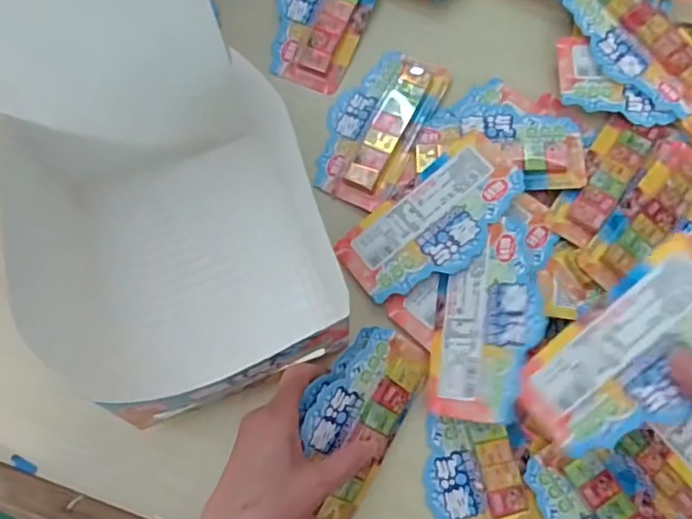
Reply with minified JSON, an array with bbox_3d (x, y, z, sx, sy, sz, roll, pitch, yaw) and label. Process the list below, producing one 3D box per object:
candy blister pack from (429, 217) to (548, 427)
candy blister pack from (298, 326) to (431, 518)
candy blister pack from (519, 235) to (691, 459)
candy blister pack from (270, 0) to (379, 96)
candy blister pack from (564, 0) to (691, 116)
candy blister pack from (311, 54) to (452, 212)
[{"bbox_3d":[0.102,0.043,0.393,0.071,0.005,0.142,8,79,34],"label":"candy blister pack"},{"bbox_3d":[0.004,0.117,0.379,0.078,0.013,0.146,32,78,-26],"label":"candy blister pack"},{"bbox_3d":[0.181,0.054,0.337,0.155,0.007,0.071,-47,62,12],"label":"candy blister pack"},{"bbox_3d":[-0.016,-0.225,0.489,0.077,0.019,0.150,23,77,4],"label":"candy blister pack"},{"bbox_3d":[0.250,-0.187,0.464,0.082,0.023,0.144,-41,80,-10],"label":"candy blister pack"},{"bbox_3d":[0.026,-0.114,0.462,0.079,0.015,0.143,27,77,5],"label":"candy blister pack"}]

